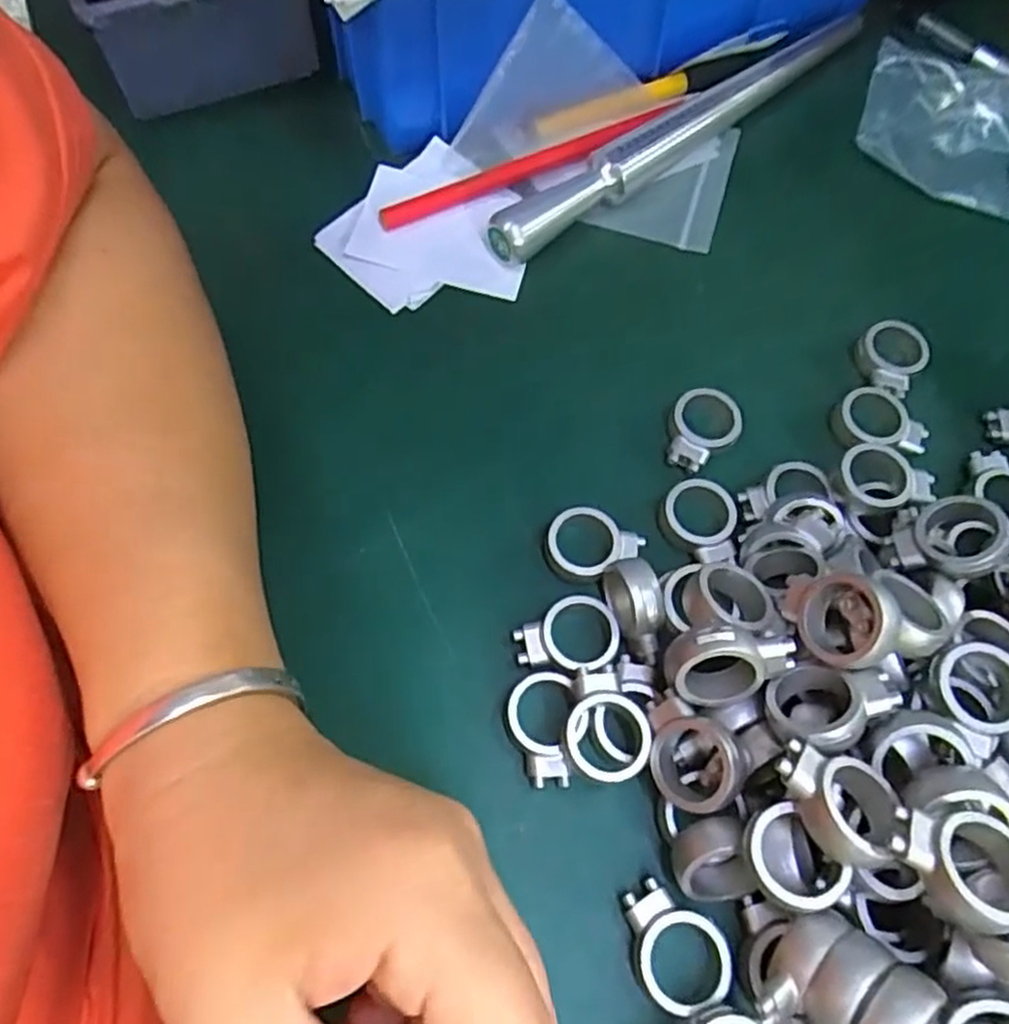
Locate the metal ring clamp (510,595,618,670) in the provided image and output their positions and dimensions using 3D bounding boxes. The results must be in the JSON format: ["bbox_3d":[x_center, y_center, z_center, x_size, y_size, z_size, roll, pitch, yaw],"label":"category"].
[{"bbox_3d":[0.021,0.041,0.240,0.034,0.009,0.024,-10,67,-5],"label":"metal ring clamp"}]

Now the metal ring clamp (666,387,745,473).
[{"bbox_3d":[0.074,-0.031,0.274,0.025,0.008,0.033,22,68,8],"label":"metal ring clamp"}]

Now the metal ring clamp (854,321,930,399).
[{"bbox_3d":[0.153,-0.062,0.289,0.025,0.008,0.030,34,70,13],"label":"metal ring clamp"}]

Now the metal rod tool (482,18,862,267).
[{"bbox_3d":[0.086,-0.172,0.330,0.224,0.025,0.019,-35,71,-15],"label":"metal rod tool"}]

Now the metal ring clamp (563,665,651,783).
[{"bbox_3d":[0.031,0.065,0.223,0.024,0.011,0.033,0,66,-1],"label":"metal ring clamp"}]

